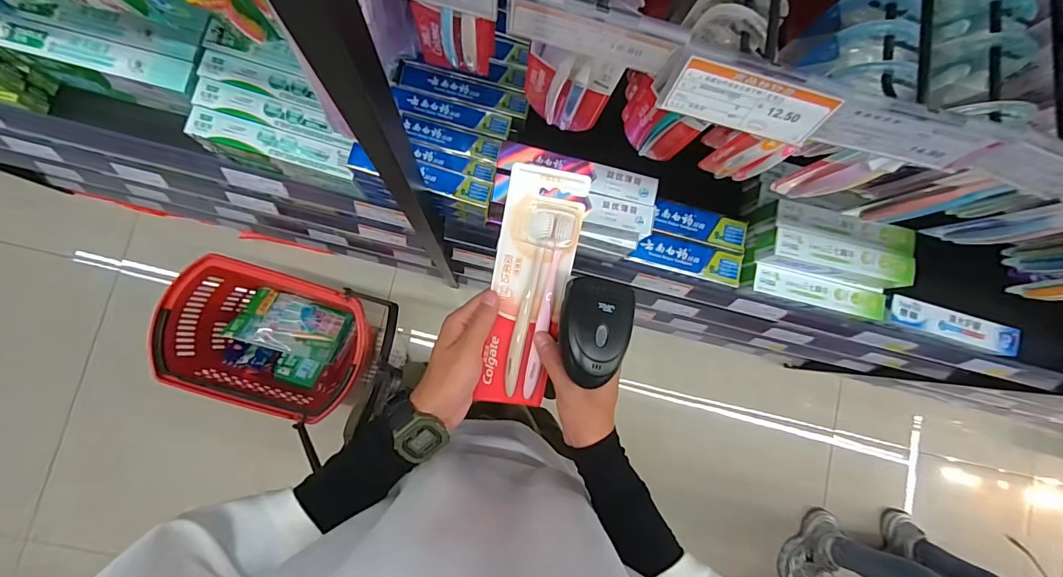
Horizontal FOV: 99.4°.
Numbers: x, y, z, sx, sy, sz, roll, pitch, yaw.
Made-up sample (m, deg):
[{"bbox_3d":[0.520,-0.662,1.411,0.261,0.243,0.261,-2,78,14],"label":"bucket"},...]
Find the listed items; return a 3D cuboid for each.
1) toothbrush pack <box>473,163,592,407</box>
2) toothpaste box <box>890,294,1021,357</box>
[{"bbox_3d":[-0.003,0.006,0.412,0.068,0.017,0.224,10,105,-6],"label":"toothbrush pack"},{"bbox_3d":[0.694,0.062,0.743,0.227,0.035,0.048,16,82,-5],"label":"toothpaste box"}]

